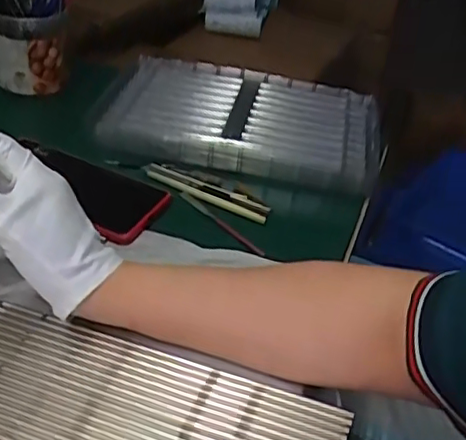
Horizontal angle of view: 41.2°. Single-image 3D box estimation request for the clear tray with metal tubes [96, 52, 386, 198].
[{"bbox_3d":[0.010,-0.106,0.679,0.291,0.054,0.173,9,36,4],"label":"clear tray with metal tubes"}]

